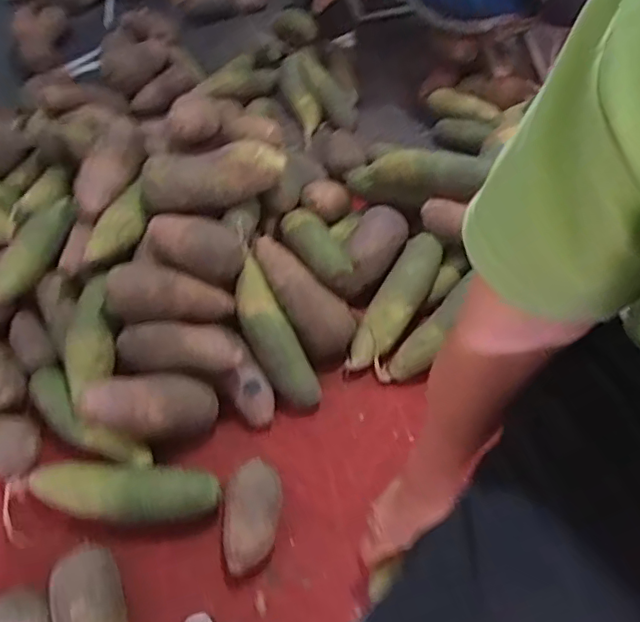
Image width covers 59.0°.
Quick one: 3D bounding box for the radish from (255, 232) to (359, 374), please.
[{"bbox_3d":[-0.023,-0.020,0.750,0.075,0.054,0.197,-31,85,-20],"label":"radish"}]

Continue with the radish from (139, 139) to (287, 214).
[{"bbox_3d":[-0.142,-0.180,0.755,0.185,0.064,0.066,-17,54,-11],"label":"radish"}]

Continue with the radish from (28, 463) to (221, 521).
[{"bbox_3d":[-0.217,0.202,0.629,0.211,0.053,0.070,-4,53,-2],"label":"radish"}]

